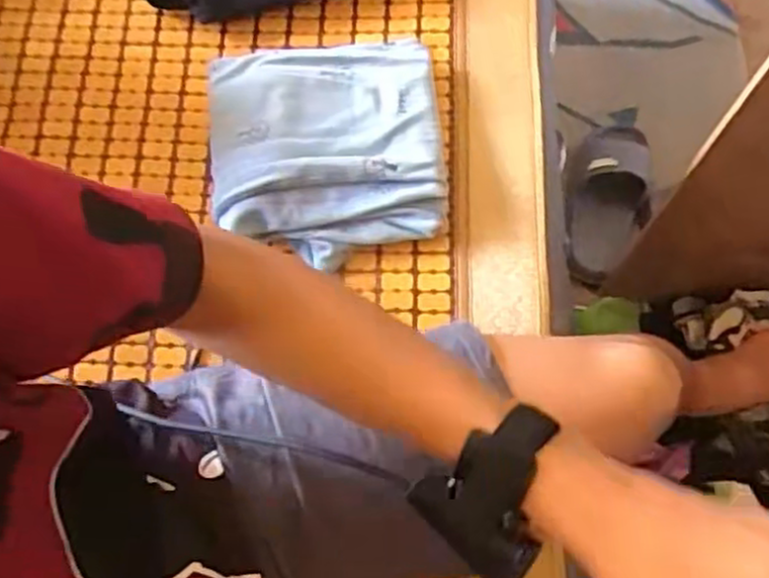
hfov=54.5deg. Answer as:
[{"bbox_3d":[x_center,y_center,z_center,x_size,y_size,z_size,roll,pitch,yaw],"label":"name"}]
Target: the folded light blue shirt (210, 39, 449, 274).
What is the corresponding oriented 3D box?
[{"bbox_3d":[-0.055,-0.135,0.686,0.210,0.056,0.217,-5,67,-2],"label":"folded light blue shirt"}]

